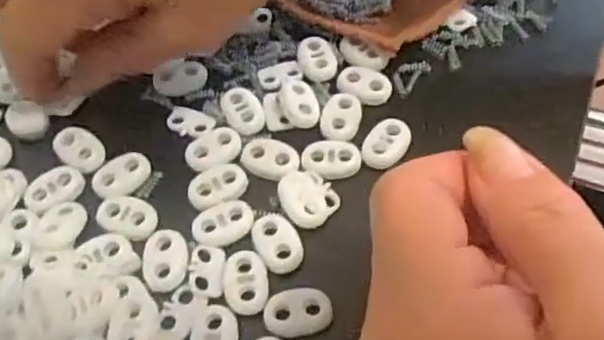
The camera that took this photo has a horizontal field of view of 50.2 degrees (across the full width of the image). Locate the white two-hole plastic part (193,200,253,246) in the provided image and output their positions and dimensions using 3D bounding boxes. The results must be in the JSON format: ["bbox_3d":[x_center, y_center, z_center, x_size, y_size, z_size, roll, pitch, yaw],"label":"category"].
[{"bbox_3d":[-0.028,0.018,0.231,0.022,0.004,0.015,-18,59,-9],"label":"white two-hole plastic part"}]

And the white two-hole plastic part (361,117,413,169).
[{"bbox_3d":[0.033,-0.011,0.247,0.016,0.004,0.021,25,62,17],"label":"white two-hole plastic part"}]

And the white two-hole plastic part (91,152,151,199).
[{"bbox_3d":[-0.069,0.001,0.244,0.022,0.004,0.017,-30,62,-16],"label":"white two-hole plastic part"}]

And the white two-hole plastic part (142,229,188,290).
[{"bbox_3d":[-0.048,0.030,0.224,0.016,0.004,0.021,-11,58,-4],"label":"white two-hole plastic part"}]

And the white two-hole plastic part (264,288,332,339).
[{"bbox_3d":[-0.001,0.048,0.215,0.022,0.006,0.015,-10,58,-4],"label":"white two-hole plastic part"}]

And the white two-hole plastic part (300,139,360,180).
[{"bbox_3d":[0.011,-0.005,0.243,0.022,0.004,0.016,-4,58,0],"label":"white two-hole plastic part"}]

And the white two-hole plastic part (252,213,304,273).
[{"bbox_3d":[-0.009,0.024,0.226,0.015,0.004,0.023,-27,61,-14],"label":"white two-hole plastic part"}]

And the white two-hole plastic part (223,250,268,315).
[{"bbox_3d":[-0.019,0.037,0.219,0.015,0.004,0.022,-6,58,-1],"label":"white two-hole plastic part"}]

